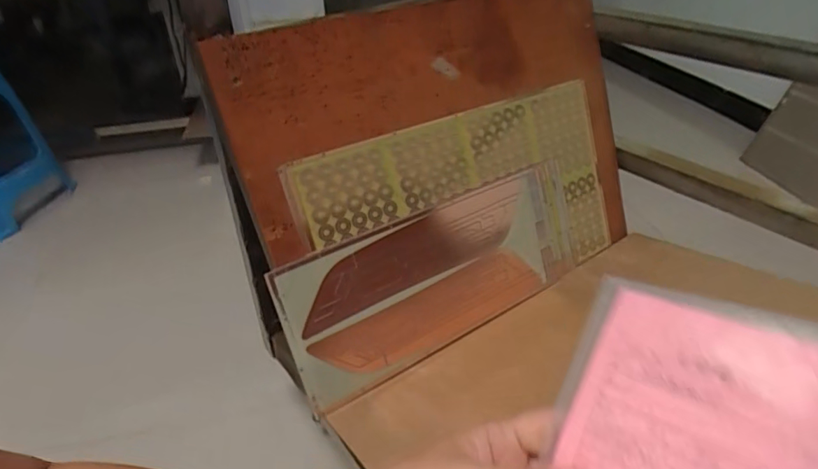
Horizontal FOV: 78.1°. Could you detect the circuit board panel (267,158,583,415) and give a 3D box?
[{"bbox_3d":[0.060,0.052,0.696,0.477,0.182,0.011,-23,14,-28],"label":"circuit board panel"}]

